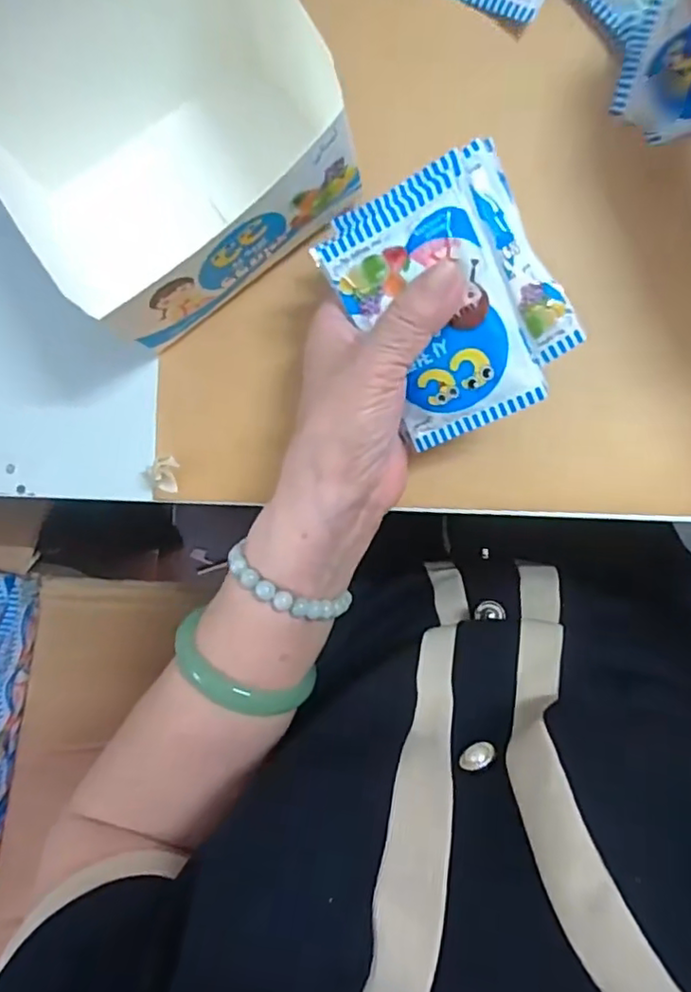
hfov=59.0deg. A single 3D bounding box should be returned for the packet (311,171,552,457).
[{"bbox_3d":[0.040,-0.079,0.275,0.067,0.006,0.105,-23,102,24],"label":"packet"}]

